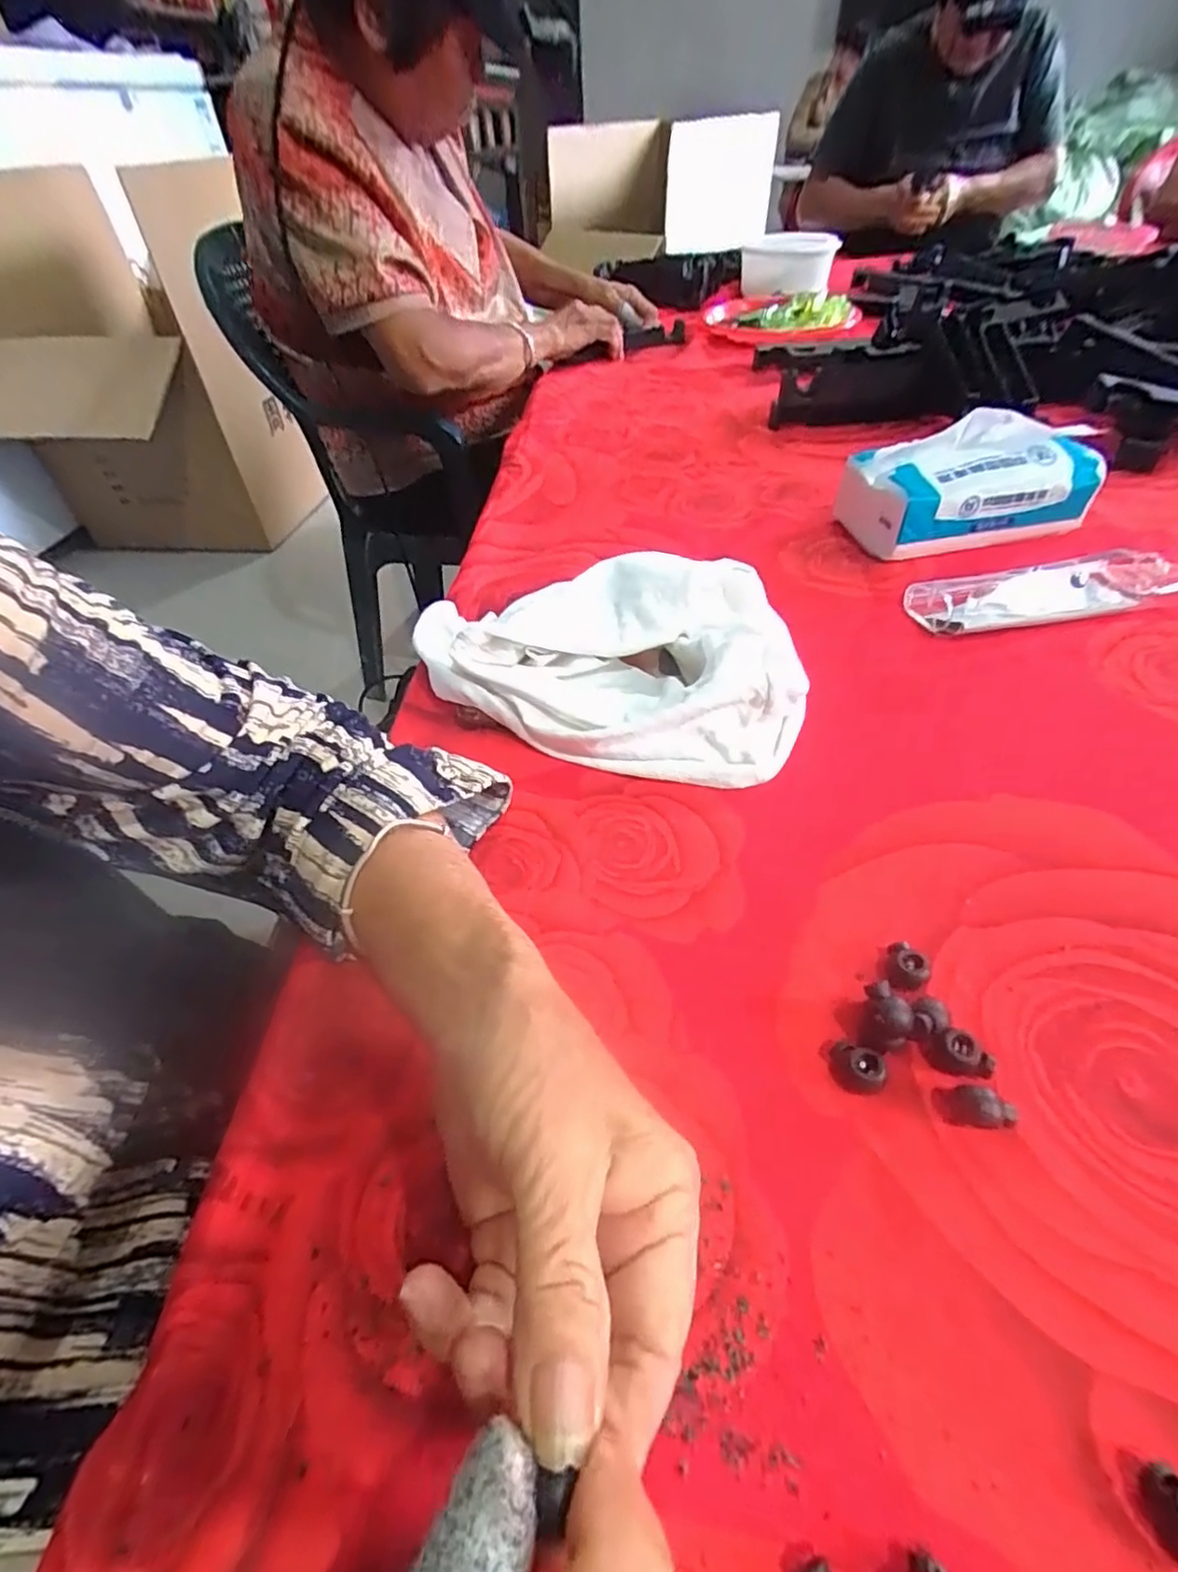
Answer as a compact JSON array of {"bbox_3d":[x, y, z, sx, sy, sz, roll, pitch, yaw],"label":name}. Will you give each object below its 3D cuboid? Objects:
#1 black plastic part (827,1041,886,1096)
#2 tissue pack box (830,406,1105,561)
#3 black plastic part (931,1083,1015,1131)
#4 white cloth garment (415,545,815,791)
[{"bbox_3d":[0.096,0.101,0.230,0.018,0.012,0.014,15,50,21],"label":"black plastic part"},{"bbox_3d":[0.281,-0.233,0.482,0.166,0.077,0.089,-9,44,-2],"label":"tissue pack box"},{"bbox_3d":[0.132,0.109,0.218,0.023,0.012,0.012,10,48,16],"label":"black plastic part"},{"bbox_3d":[0.000,-0.081,0.382,0.227,0.058,0.166,0,44,7],"label":"white cloth garment"}]

